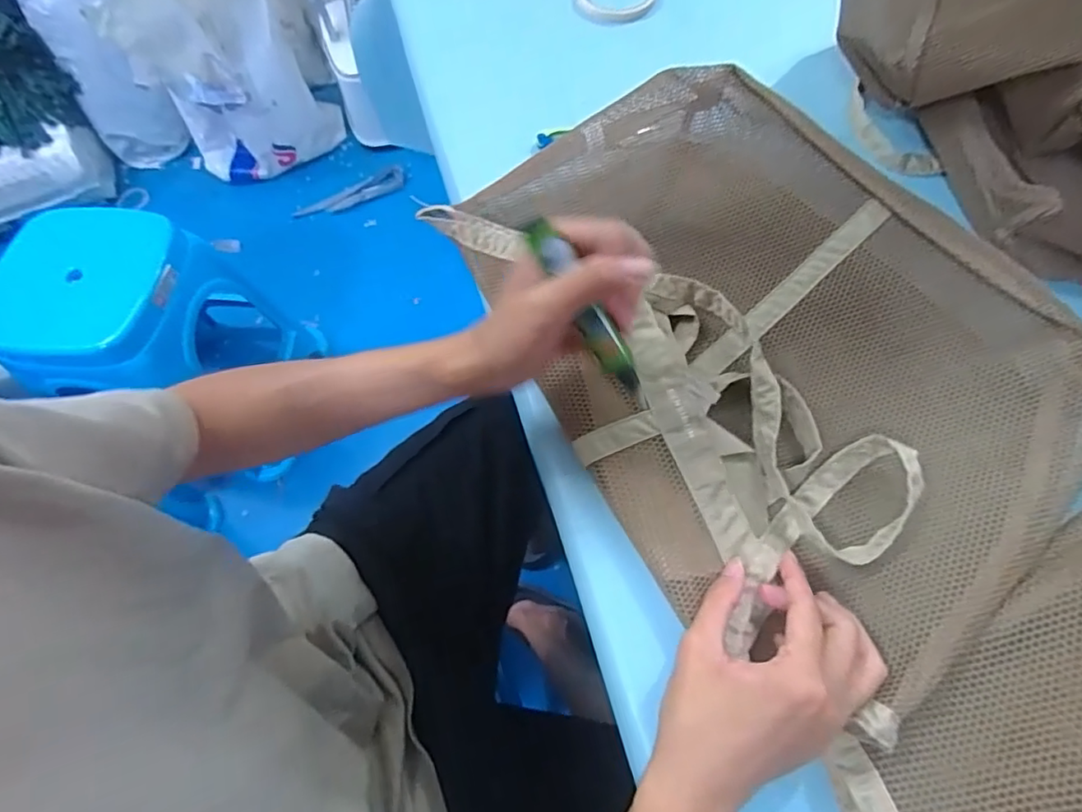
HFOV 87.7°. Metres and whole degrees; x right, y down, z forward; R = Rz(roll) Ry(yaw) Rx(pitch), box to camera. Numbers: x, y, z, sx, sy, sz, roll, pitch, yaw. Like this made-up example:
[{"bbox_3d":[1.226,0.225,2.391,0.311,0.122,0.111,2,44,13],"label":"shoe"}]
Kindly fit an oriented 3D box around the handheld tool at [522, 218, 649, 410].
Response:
[{"bbox_3d":[0.029,-0.048,0.316,0.014,0.015,0.123,-38,106,-12],"label":"handheld tool"}]

